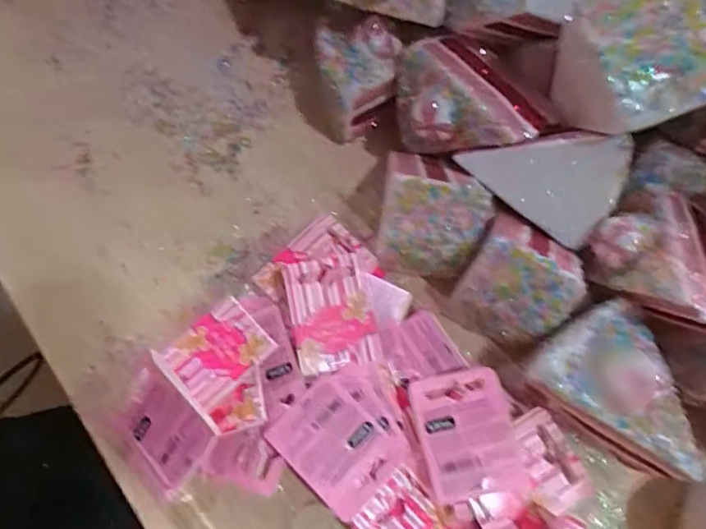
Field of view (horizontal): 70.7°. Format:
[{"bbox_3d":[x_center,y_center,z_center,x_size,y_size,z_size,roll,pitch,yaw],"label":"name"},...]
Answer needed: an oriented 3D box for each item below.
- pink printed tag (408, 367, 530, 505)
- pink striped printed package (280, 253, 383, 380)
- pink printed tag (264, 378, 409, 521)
[{"bbox_3d":[0.056,0.082,0.243,0.045,0.007,0.058,-11,69,-6],"label":"pink printed tag"},{"bbox_3d":[-0.012,0.026,0.264,0.043,0.004,0.058,-14,86,-11],"label":"pink striped printed package"},{"bbox_3d":[-0.008,0.090,0.248,0.058,0.004,0.044,45,73,6],"label":"pink printed tag"}]

